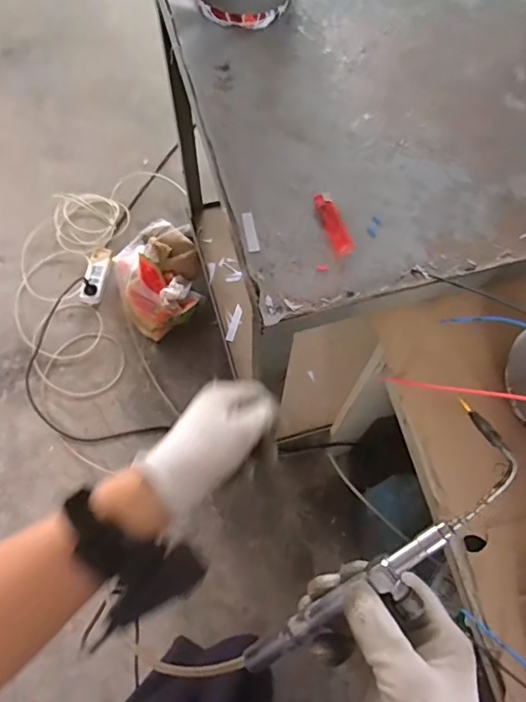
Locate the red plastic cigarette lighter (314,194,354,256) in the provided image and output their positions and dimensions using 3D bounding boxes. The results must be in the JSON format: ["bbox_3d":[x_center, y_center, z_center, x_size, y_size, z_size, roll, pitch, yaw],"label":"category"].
[{"bbox_3d":[0.085,-0.150,0.605,0.025,0.011,0.083,-17,67,-5],"label":"red plastic cigarette lighter"}]

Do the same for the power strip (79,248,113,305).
[{"bbox_3d":[-0.484,-0.226,1.493,0.053,0.041,0.183,6,67,5],"label":"power strip"}]

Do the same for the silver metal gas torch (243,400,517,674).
[{"bbox_3d":[0.061,0.118,0.274,0.191,0.018,0.055,-47,70,13],"label":"silver metal gas torch"}]

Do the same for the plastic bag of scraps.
[{"bbox_3d":[-0.285,-0.200,1.432,0.233,0.148,0.276,-19,69,-9],"label":"plastic bag of scraps"}]

